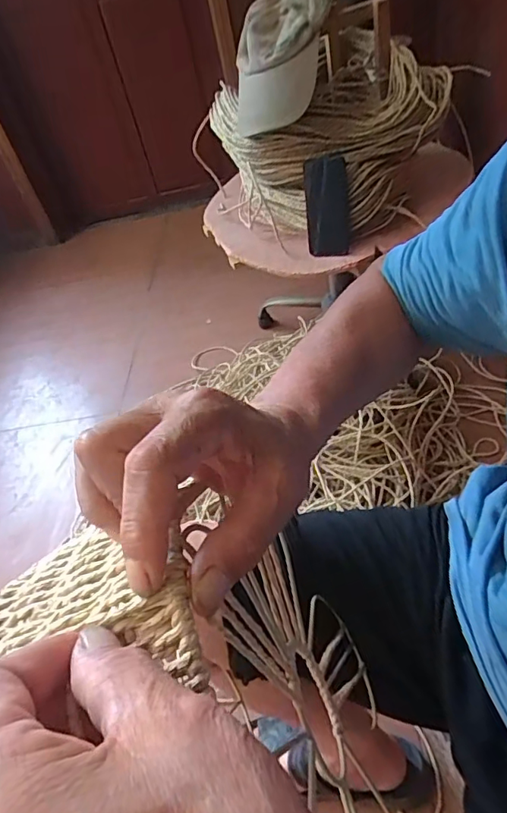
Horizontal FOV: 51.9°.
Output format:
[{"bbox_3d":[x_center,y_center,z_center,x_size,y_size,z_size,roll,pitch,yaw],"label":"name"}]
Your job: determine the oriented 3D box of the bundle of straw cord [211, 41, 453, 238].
[{"bbox_3d":[0.130,-0.487,0.991,0.459,0.224,0.215,-2,46,15],"label":"bundle of straw cord"}]

